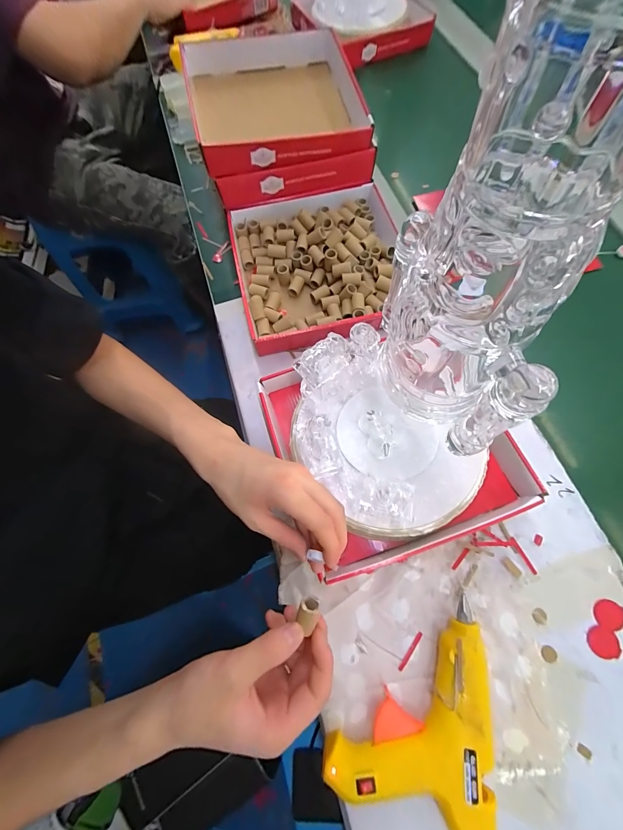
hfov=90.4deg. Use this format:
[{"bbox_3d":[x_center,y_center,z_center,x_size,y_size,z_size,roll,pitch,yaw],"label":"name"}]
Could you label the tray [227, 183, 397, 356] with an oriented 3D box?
[{"bbox_3d":[0.010,-0.215,0.448,0.232,0.052,0.239,-13,71,-3],"label":"tray"}]

